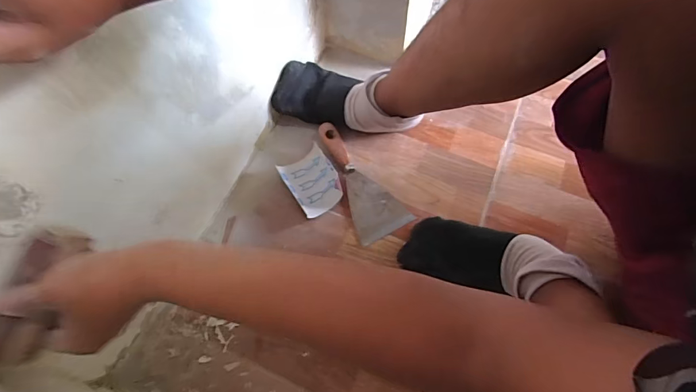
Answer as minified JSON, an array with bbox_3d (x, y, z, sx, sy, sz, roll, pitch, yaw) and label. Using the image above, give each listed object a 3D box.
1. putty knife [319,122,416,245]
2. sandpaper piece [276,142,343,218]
[{"bbox_3d":[0.018,-0.032,0.582,0.082,0.029,0.194,-23,65,-9],"label":"putty knife"},{"bbox_3d":[-0.054,-0.024,0.575,0.069,0.035,0.097,-30,66,-12],"label":"sandpaper piece"}]

